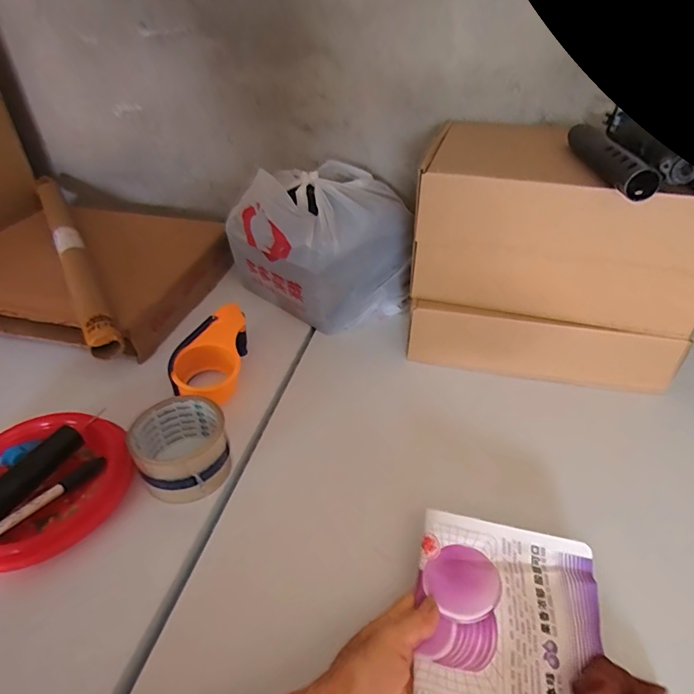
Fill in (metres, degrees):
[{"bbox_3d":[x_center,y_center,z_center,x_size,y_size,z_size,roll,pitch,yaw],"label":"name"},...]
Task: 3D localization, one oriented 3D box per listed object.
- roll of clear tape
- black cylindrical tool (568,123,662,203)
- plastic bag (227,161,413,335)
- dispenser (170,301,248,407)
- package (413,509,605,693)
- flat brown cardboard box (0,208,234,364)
[{"bbox_3d":[-0.165,0.106,0.456,0.083,0.065,0.085,0,38,0],"label":"roll of clear tape"},{"bbox_3d":[0.272,-0.198,0.466,0.033,0.035,0.168,2,38,2],"label":"black cylindrical tool"},{"bbox_3d":[-0.036,-0.147,0.670,0.206,0.195,0.195,-22,43,-26],"label":"plastic bag"},{"bbox_3d":[-0.165,0.013,0.564,0.078,0.062,0.138,1,38,1],"label":"dispenser"},{"bbox_3d":[0.119,0.215,0.323,0.133,0.026,0.175,8,39,9],"label":"package"},{"bbox_3d":[-0.418,-0.112,0.714,0.392,0.086,0.289,10,39,12],"label":"flat brown cardboard box"}]

